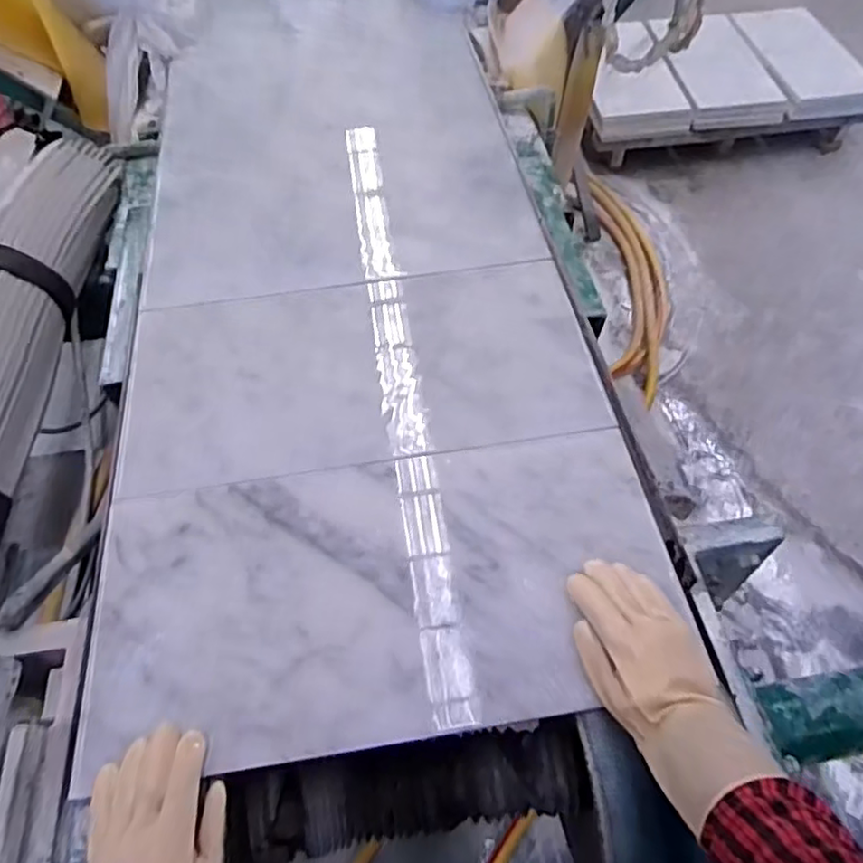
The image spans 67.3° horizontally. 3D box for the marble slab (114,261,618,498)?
[{"bbox_3d":[-0.096,-0.090,0.850,0.593,0.017,0.303,-9,56,-4],"label":"marble slab"}]

